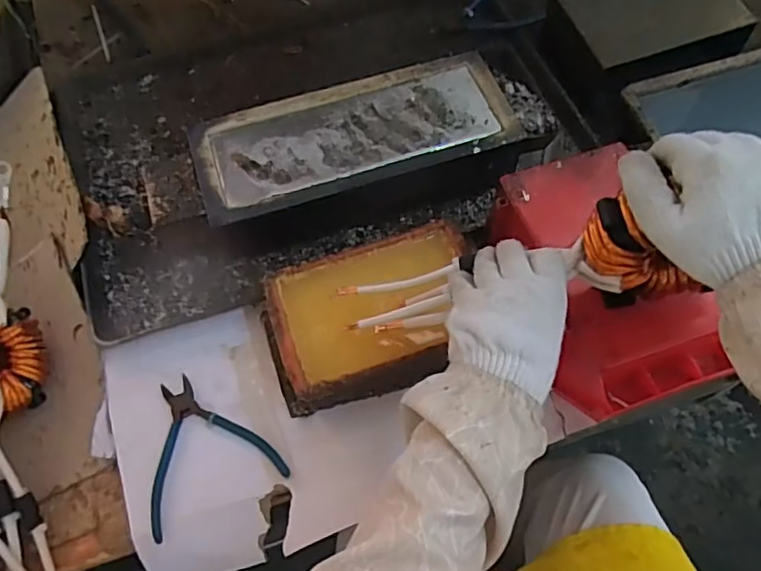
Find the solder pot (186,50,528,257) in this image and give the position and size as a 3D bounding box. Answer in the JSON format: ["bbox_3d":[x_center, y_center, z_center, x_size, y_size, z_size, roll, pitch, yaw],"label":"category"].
[{"bbox_3d":[-0.025,-0.147,0.681,0.338,0.084,0.149,-15,62,-6],"label":"solder pot"}]

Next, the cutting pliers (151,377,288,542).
[{"bbox_3d":[-0.172,0.147,0.570,0.124,0.007,0.135,-26,64,-12],"label":"cutting pliers"}]

